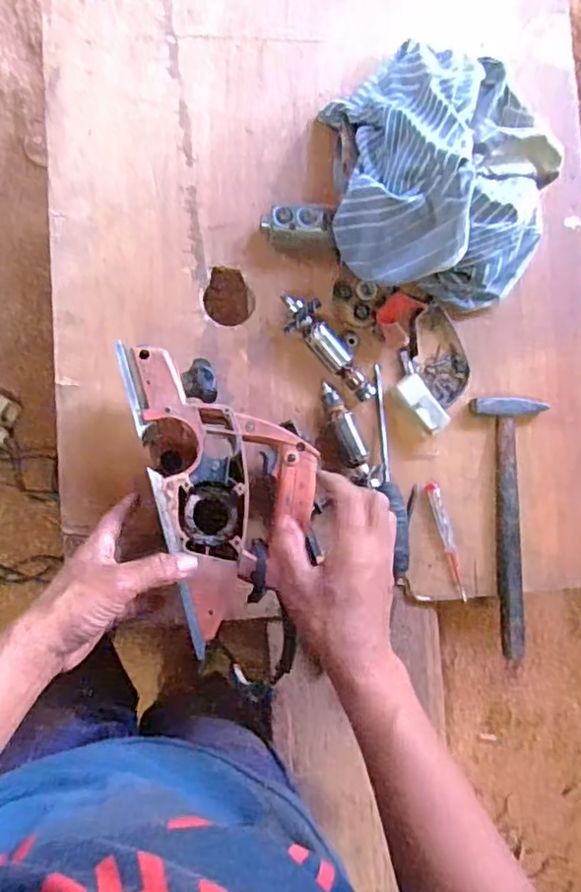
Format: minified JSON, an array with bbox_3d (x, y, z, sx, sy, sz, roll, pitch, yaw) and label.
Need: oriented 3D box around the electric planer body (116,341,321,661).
[{"bbox_3d":[-0.056,0.019,0.579,0.147,0.095,0.245,-18,89,-7],"label":"electric planer body"}]

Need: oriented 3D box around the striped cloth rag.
[{"bbox_3d":[0.171,-0.287,0.653,0.250,0.123,0.237,2,86,-6],"label":"striped cloth rag"}]

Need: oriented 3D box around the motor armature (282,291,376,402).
[{"bbox_3d":[0.041,-0.106,0.667,0.040,0.033,0.142,-44,105,-7],"label":"motor armature"}]

